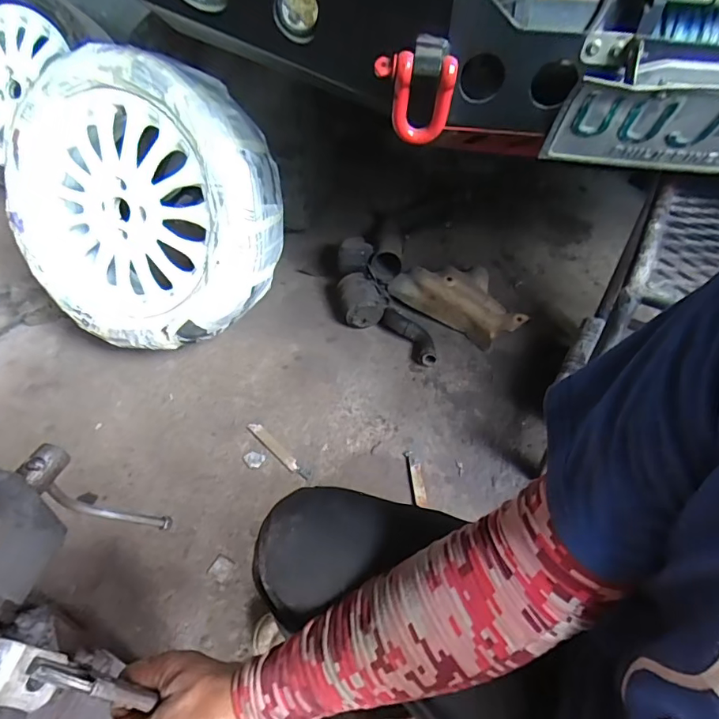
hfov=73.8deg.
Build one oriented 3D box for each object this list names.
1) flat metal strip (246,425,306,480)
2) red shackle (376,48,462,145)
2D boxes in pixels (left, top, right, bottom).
[{"bbox_3d":[-0.170,0.186,0.986,0.168,0.012,0.025,35,57,27],"label":"flat metal strip"},{"bbox_3d":[0.067,-0.320,0.591,0.095,0.103,0.032,10,49,8],"label":"red shackle"}]

